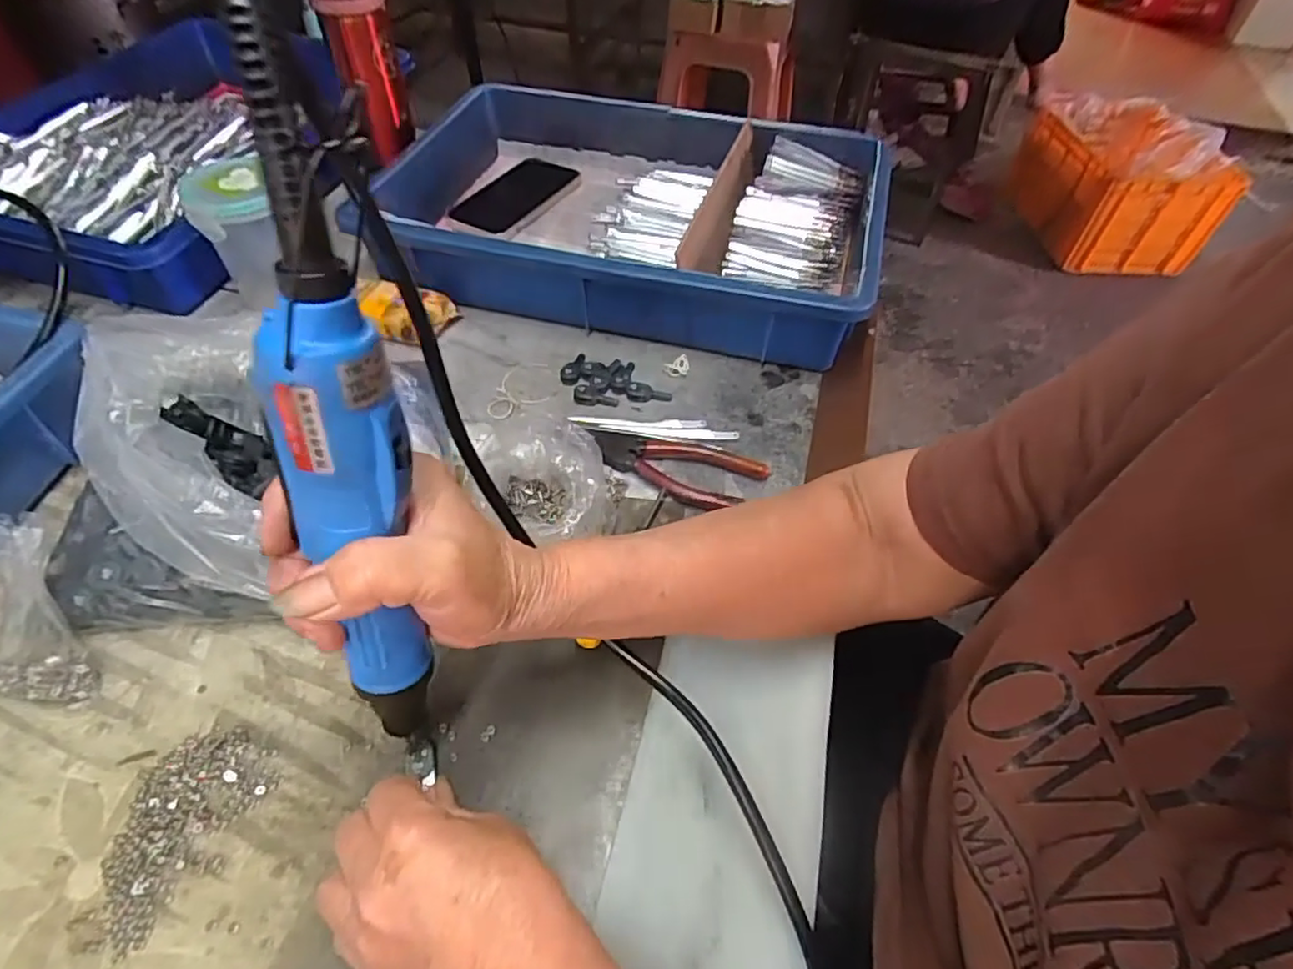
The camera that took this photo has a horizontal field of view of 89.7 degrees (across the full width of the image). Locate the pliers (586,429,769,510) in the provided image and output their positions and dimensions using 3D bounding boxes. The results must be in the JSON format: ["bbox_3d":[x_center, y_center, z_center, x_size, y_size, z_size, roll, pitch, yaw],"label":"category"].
[{"bbox_3d":[0.018,-0.016,0.462,0.125,0.016,0.049,21,53,14],"label":"pliers"}]

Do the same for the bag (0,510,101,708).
[{"bbox_3d":[-0.329,0.067,0.344,0.051,0.101,0.031,-1,20,-6],"label":"bag"}]

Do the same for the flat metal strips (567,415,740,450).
[{"bbox_3d":[0.004,-0.040,0.483,0.122,0.008,0.027,7,49,1],"label":"flat metal strips"}]

